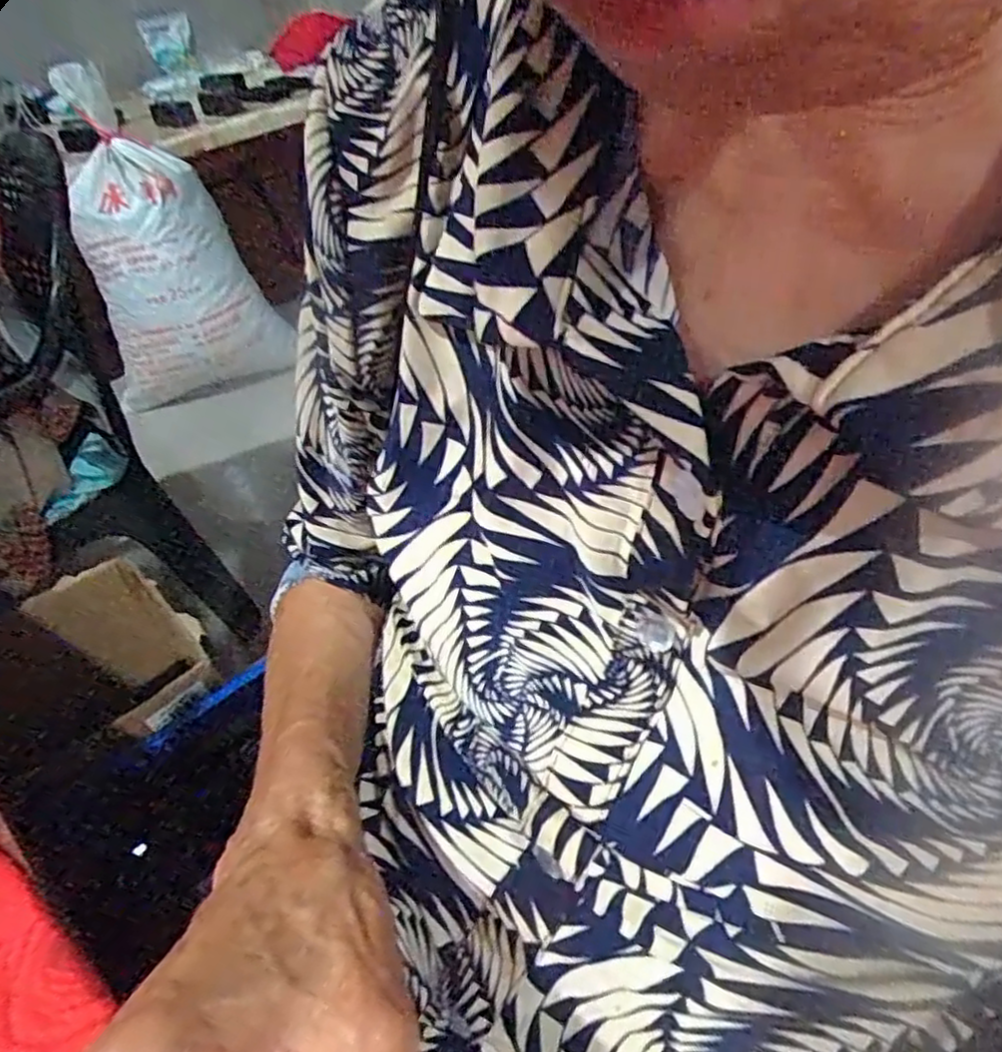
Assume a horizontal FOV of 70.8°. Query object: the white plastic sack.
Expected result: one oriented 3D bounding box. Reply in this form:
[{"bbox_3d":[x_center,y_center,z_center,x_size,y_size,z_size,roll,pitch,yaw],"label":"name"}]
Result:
[{"bbox_3d":[-0.677,-0.566,1.440,0.326,0.587,0.326,-18,41,-10],"label":"white plastic sack"}]

